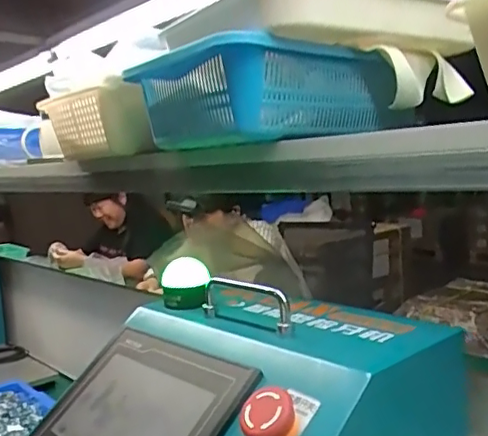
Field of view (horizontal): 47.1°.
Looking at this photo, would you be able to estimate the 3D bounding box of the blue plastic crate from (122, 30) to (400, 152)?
[{"bbox_3d":[0.016,-0.130,0.614,0.207,0.090,0.211,-9,9,-36],"label":"blue plastic crate"}]

